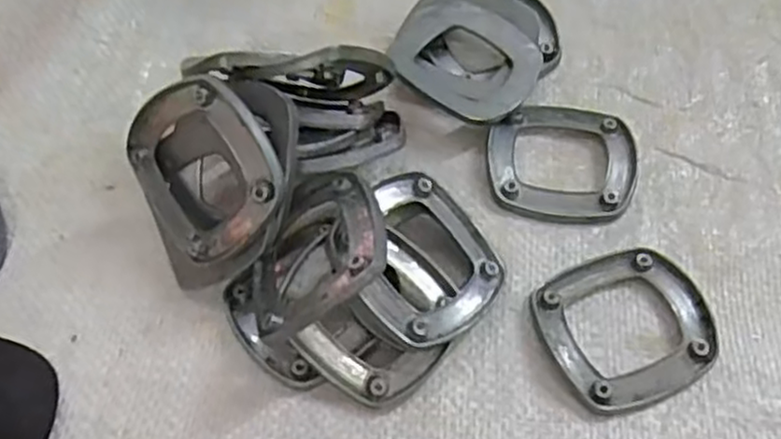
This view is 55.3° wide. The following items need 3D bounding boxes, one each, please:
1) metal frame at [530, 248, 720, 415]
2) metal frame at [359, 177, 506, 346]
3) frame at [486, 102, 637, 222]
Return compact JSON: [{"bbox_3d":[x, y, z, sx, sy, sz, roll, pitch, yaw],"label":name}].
[{"bbox_3d":[0.085,0.038,0.275,0.059,0.009,0.057,-19,61,-10],"label":"metal frame"},{"bbox_3d":[0.012,0.014,0.274,0.056,0.006,0.058,-39,84,-30],"label":"metal frame"},{"bbox_3d":[0.072,-0.026,0.316,0.061,0.007,0.058,8,60,6],"label":"frame"}]

